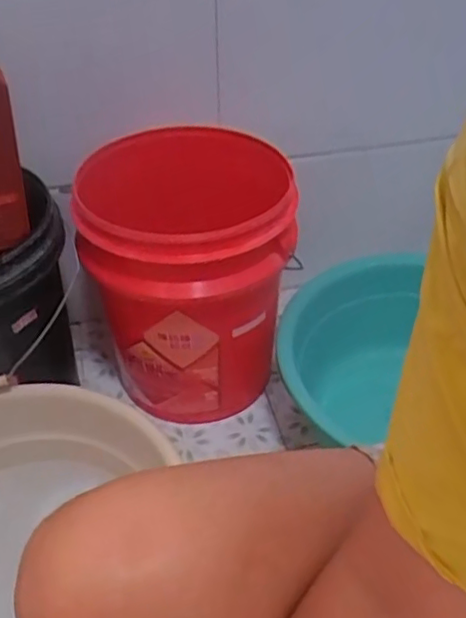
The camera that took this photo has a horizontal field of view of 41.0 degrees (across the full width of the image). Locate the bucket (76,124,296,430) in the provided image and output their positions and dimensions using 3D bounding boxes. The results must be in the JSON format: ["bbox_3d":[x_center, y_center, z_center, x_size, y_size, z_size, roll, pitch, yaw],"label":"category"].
[{"bbox_3d":[-0.077,-0.051,0.976,0.271,0.369,0.328,-7,41,-6],"label":"bucket"}]

